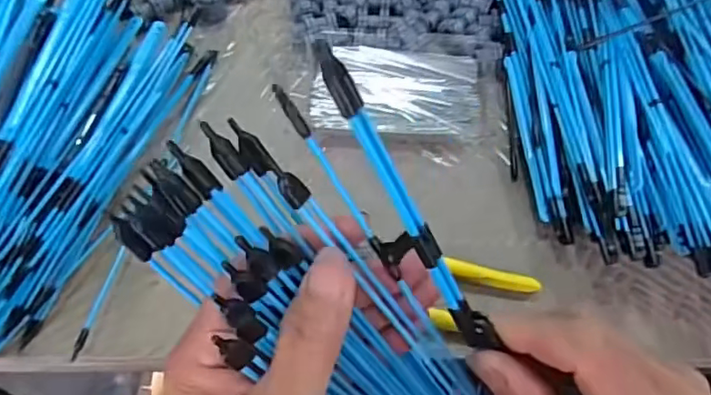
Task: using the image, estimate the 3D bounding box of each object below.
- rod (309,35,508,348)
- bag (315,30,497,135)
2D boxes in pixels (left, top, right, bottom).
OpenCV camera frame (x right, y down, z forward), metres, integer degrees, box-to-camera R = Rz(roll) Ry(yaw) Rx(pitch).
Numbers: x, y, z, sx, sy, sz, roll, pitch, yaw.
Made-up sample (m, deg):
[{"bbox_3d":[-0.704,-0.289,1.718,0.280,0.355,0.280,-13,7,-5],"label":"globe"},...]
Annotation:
[{"bbox_3d":[0.018,0.006,0.188,0.011,0.123,0.008,-43,28,-24],"label":"rod"},{"bbox_3d":[0.039,-0.091,0.460,0.141,0.018,0.092,2,58,0],"label":"bag"}]

